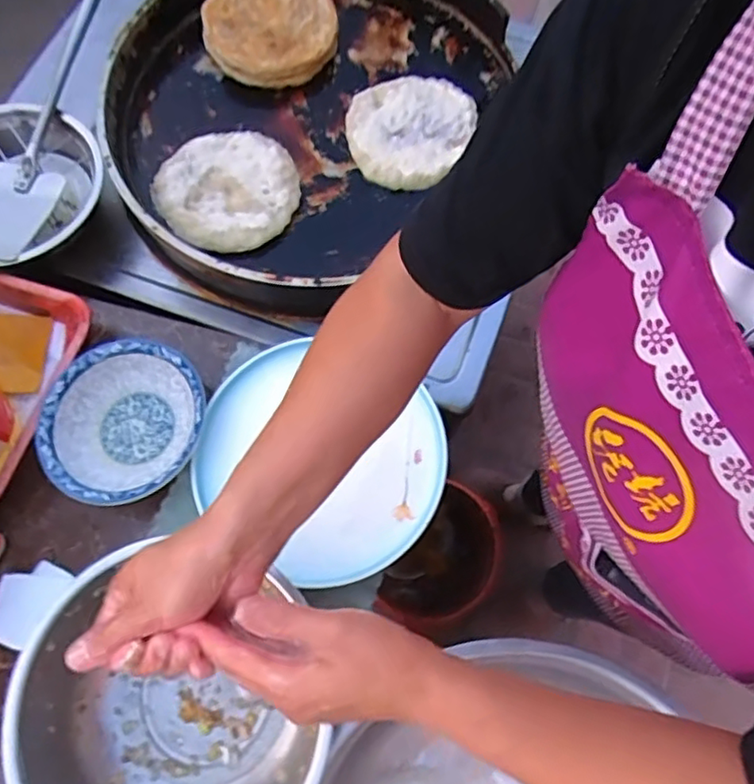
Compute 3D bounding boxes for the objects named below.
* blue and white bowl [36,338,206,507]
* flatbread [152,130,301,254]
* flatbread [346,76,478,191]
[{"bbox_3d":[-0.260,0.034,0.643,0.166,0.057,0.166,-1,69,2],"label":"blue and white bowl"},{"bbox_3d":[-0.182,-0.249,0.747,0.169,0.018,0.161,-1,69,2],"label":"flatbread"},{"bbox_3d":[0.038,-0.344,0.786,0.145,0.016,0.171,25,72,11],"label":"flatbread"}]

